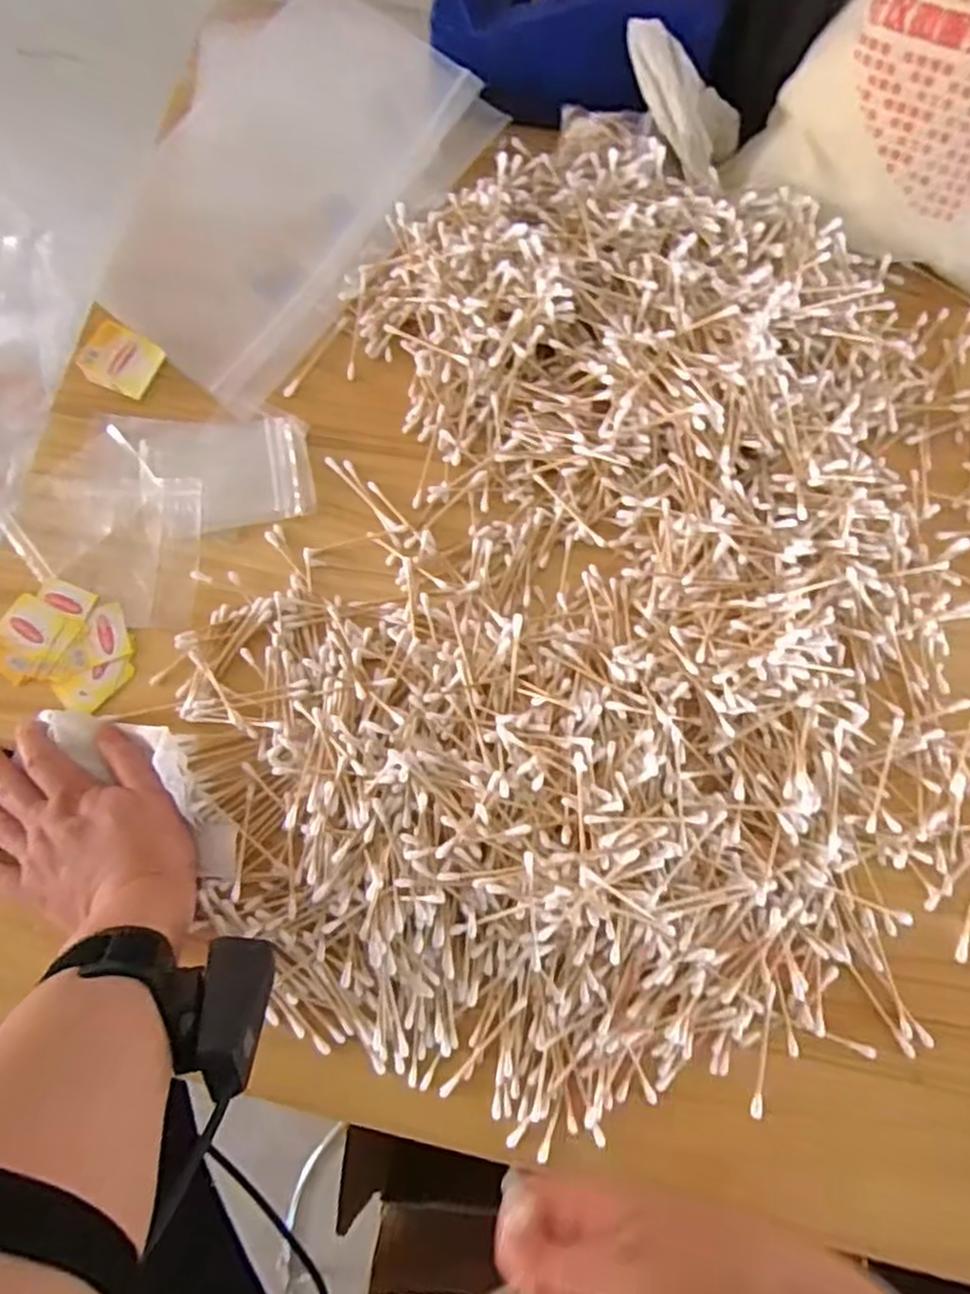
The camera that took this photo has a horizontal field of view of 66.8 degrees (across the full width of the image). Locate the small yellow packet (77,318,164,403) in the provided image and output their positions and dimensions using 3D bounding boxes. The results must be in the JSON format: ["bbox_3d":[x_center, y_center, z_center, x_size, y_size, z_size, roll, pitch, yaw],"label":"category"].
[{"bbox_3d":[-0.266,-0.209,0.534,0.049,0.019,0.043,24,78,5],"label":"small yellow packet"}]

